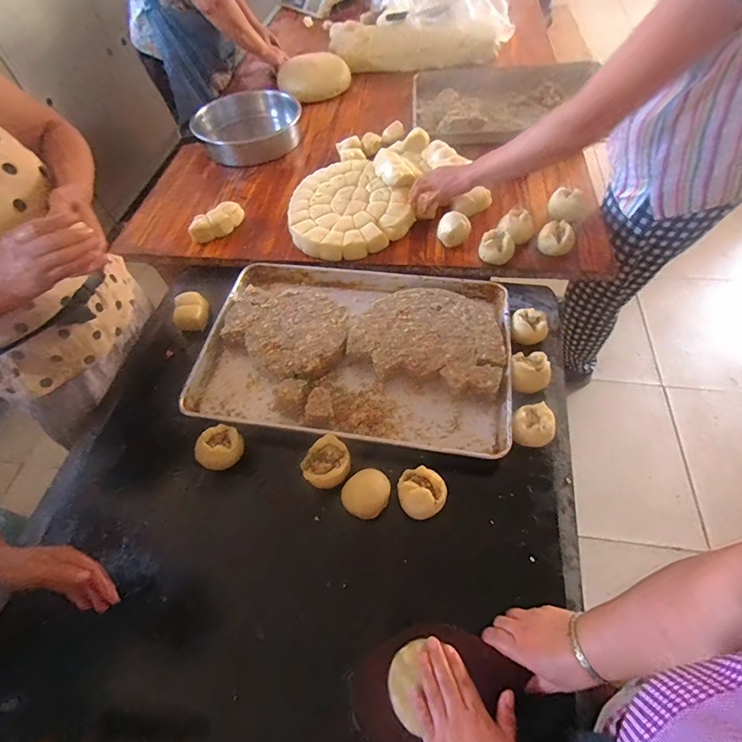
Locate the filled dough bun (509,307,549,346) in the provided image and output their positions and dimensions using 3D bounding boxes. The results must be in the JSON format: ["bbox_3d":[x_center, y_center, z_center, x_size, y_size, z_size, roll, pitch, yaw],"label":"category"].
[{"bbox_3d":[0.317,-0.090,0.803,0.074,0.043,0.067,14,60,13],"label":"filled dough bun"}]

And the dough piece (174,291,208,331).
[{"bbox_3d":[-0.402,-0.139,0.904,0.061,0.047,0.090,-9,58,-1],"label":"dough piece"}]

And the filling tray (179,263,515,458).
[{"bbox_3d":[-0.030,-0.049,0.816,0.603,0.064,0.411,5,58,8],"label":"filling tray"}]

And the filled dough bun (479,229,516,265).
[{"bbox_3d":[0.279,-0.269,0.892,0.075,0.059,0.062,15,60,11],"label":"filled dough bun"}]

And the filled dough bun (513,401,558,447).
[{"bbox_3d":[0.281,0.098,0.699,0.068,0.057,0.074,-1,58,2],"label":"filled dough bun"}]

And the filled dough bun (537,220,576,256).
[{"bbox_3d":[0.409,-0.292,0.887,0.076,0.067,0.066,19,61,14],"label":"filled dough bun"}]

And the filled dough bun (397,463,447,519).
[{"bbox_3d":[0.080,0.196,0.647,0.072,0.052,0.076,-1,58,2],"label":"filled dough bun"}]

